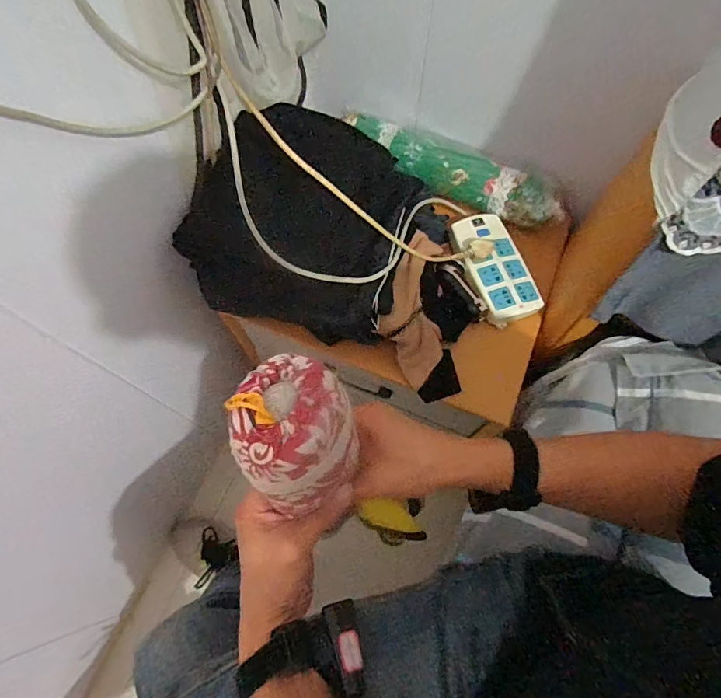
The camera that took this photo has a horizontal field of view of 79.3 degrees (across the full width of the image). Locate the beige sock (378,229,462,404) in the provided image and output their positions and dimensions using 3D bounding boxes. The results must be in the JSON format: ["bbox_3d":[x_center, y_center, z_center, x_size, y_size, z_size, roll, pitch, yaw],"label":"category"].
[{"bbox_3d":[0.075,-0.044,0.626,0.115,0.062,0.244,-9,91,-4],"label":"beige sock"}]

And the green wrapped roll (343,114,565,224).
[{"bbox_3d":[0.152,-0.301,0.718,0.366,0.051,0.076,25,70,10],"label":"green wrapped roll"}]

